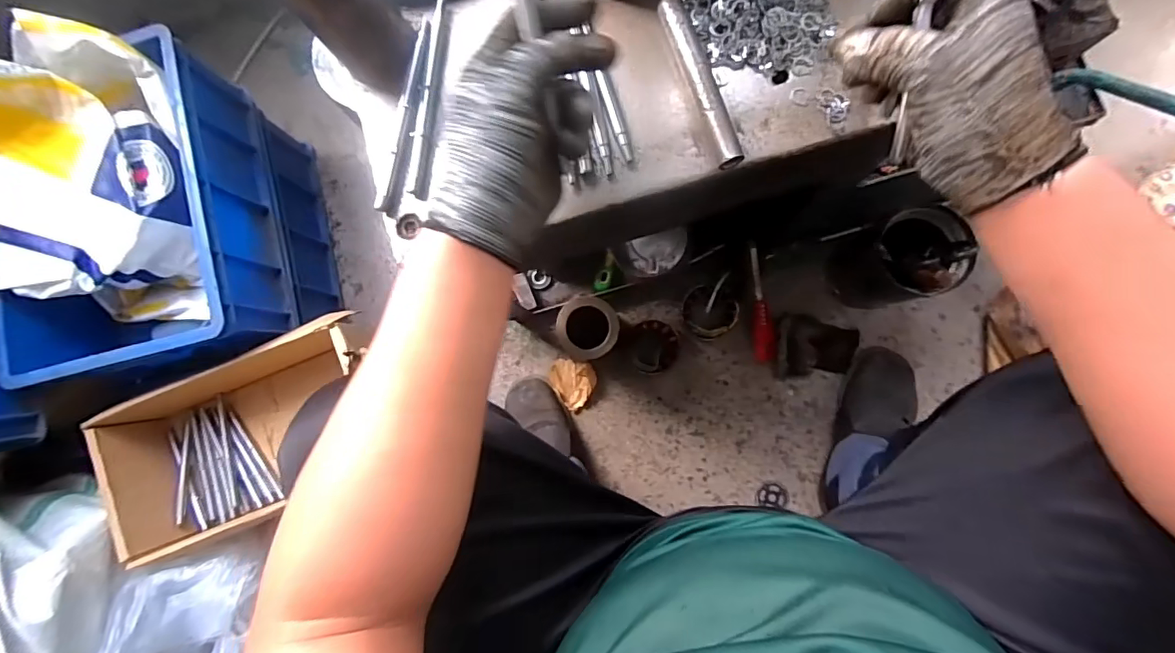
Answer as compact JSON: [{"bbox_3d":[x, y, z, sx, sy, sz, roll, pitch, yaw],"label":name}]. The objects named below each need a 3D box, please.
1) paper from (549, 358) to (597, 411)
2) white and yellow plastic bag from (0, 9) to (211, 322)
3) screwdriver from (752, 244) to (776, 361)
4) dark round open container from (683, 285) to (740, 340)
[{"bbox_3d":[-0.024,0.094,0.828,0.072,0.031,0.077,6,86,5],"label":"paper"},{"bbox_3d":[-0.655,-0.187,0.610,0.255,0.246,0.318,8,86,5],"label":"white and yellow plastic bag"},{"bbox_3d":[0.275,-0.036,0.811,0.034,0.028,0.189,-8,98,4],"label":"screwdriver"},{"bbox_3d":[0.191,-0.023,0.812,0.086,0.048,0.081,42,89,6],"label":"dark round open container"}]

